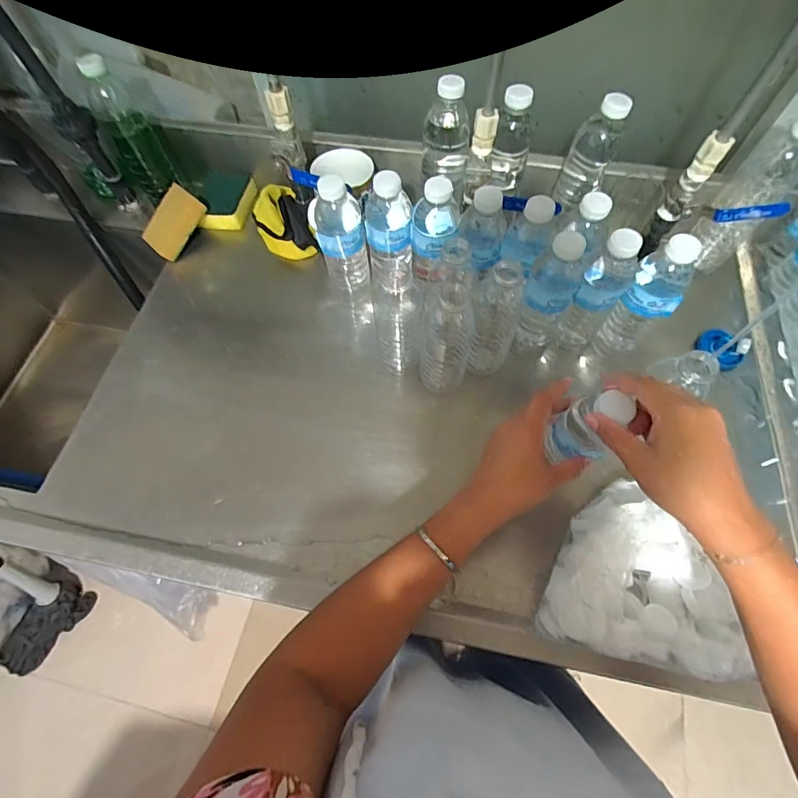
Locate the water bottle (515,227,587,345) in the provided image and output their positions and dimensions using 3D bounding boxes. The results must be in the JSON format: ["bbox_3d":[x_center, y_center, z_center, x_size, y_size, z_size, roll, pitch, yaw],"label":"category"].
[{"bbox_3d":[0.175,-0.115,0.514,0.053,0.179,0.054,26,67,13],"label":"water bottle"}]

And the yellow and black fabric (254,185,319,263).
[{"bbox_3d":[-0.181,-0.271,0.667,0.072,0.069,0.108,-29,67,-13],"label":"yellow and black fabric"}]

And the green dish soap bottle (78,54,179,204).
[{"bbox_3d":[-0.404,-0.394,0.622,0.075,0.180,0.052,26,67,13],"label":"green dish soap bottle"}]

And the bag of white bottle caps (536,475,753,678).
[{"bbox_3d":[0.239,0.167,0.429,0.162,0.064,0.172,14,65,7],"label":"bag of white bottle caps"}]

